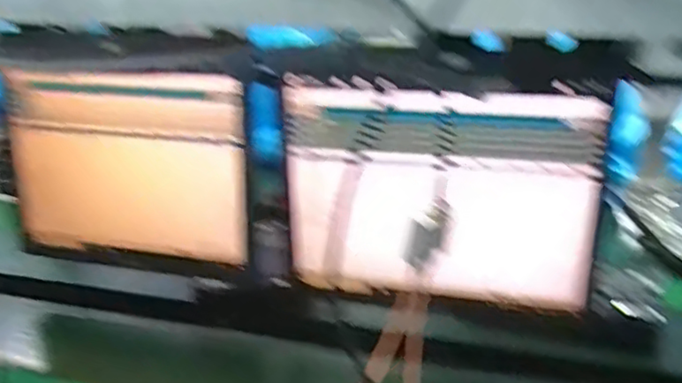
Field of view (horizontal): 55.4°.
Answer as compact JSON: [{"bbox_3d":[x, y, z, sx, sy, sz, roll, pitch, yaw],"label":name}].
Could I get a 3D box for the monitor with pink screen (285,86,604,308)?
[{"bbox_3d":[0.107,0.011,0.750,0.355,0.252,0.042,5,20,15],"label":"monitor with pink screen"}]

